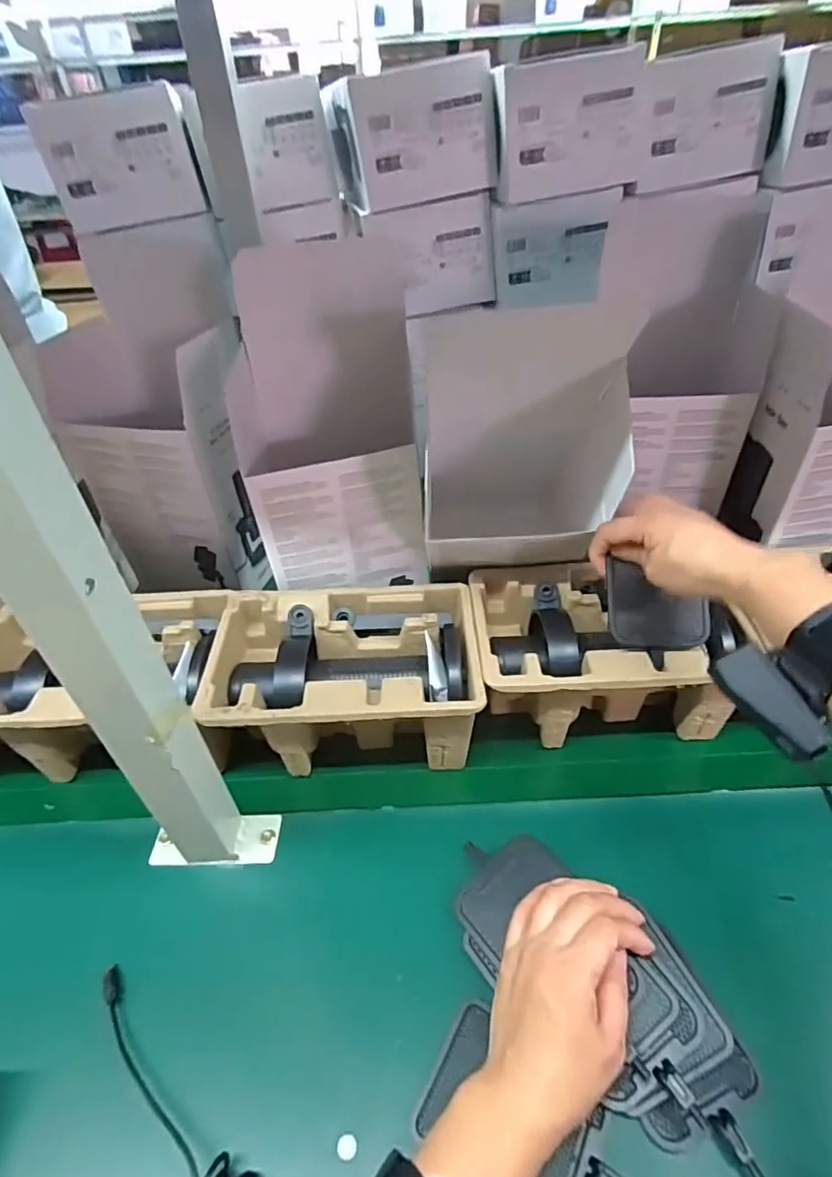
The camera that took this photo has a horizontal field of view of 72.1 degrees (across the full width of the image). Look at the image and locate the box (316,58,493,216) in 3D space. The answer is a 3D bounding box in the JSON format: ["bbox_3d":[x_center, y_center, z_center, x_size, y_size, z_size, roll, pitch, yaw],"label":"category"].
[{"bbox_3d":[-0.008,-0.516,0.654,0.155,0.114,0.132,-14,41,-10],"label":"box"}]

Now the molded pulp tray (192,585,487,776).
[{"bbox_3d":[-0.059,0.085,0.520,0.229,0.103,0.147,-5,41,0],"label":"molded pulp tray"}]

